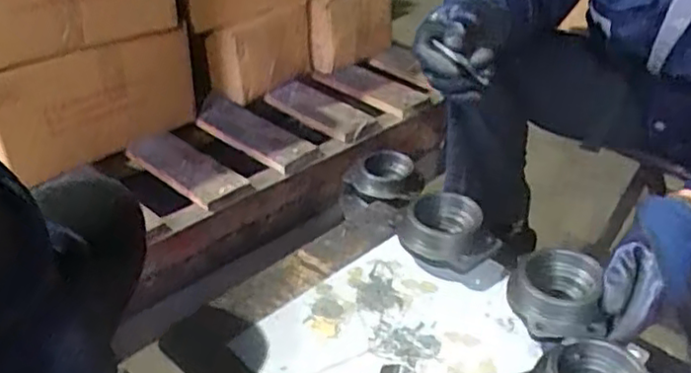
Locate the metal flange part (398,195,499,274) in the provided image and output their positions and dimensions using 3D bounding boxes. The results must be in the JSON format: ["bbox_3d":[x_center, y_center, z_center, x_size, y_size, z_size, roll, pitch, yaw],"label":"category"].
[{"bbox_3d":[0.119,0.050,0.775,0.111,0.040,0.084,22,41,28],"label":"metal flange part"}]

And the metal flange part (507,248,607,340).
[{"bbox_3d":[0.211,0.110,0.686,0.085,0.047,0.098,10,36,13],"label":"metal flange part"}]

